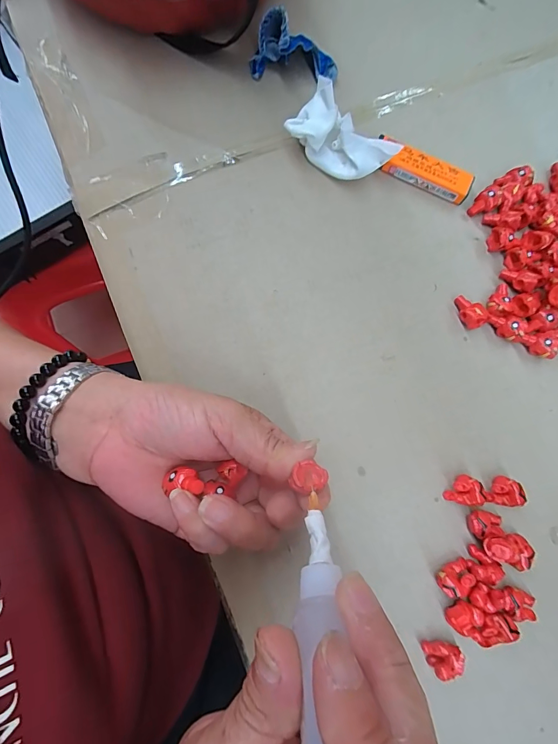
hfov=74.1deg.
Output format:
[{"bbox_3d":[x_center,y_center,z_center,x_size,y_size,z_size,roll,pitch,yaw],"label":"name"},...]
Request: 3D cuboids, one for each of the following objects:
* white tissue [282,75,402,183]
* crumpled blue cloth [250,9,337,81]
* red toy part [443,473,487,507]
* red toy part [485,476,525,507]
[{"bbox_3d":[0.045,-0.169,0.273,0.075,0.044,0.031,37,81,7],"label":"white tissue"},{"bbox_3d":[0.013,-0.260,0.297,0.070,0.036,0.029,13,79,2],"label":"crumpled blue cloth"},{"bbox_3d":[0.123,0.078,0.243,0.022,0.013,0.018,13,79,2],"label":"red toy part"},{"bbox_3d":[0.149,0.079,0.244,0.020,0.015,0.018,18,79,3],"label":"red toy part"}]

